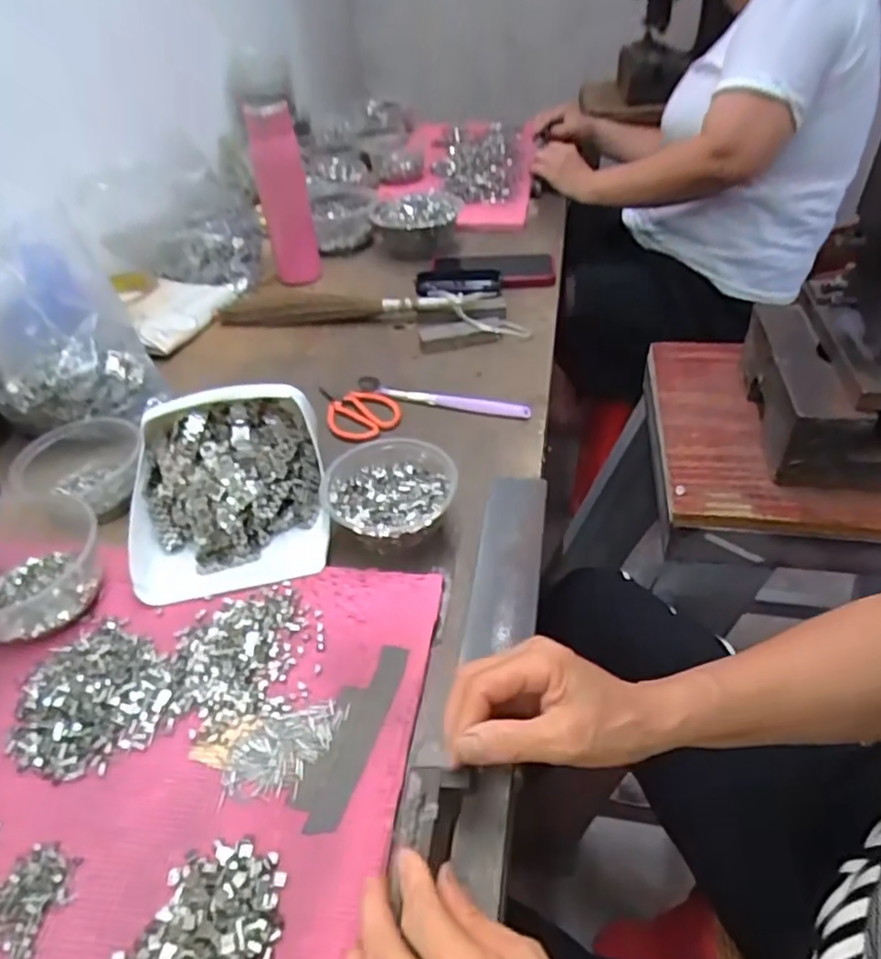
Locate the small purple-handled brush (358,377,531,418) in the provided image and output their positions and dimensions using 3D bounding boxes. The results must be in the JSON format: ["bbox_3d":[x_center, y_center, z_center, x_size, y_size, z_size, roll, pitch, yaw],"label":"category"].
[{"bbox_3d":[0.001,-0.083,0.654,0.179,0.014,0.011,11,44,13],"label":"small purple-handled brush"}]

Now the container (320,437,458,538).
[{"bbox_3d":[-0.041,0.014,0.516,0.100,0.046,0.093,-3,42,3],"label":"container"}]

